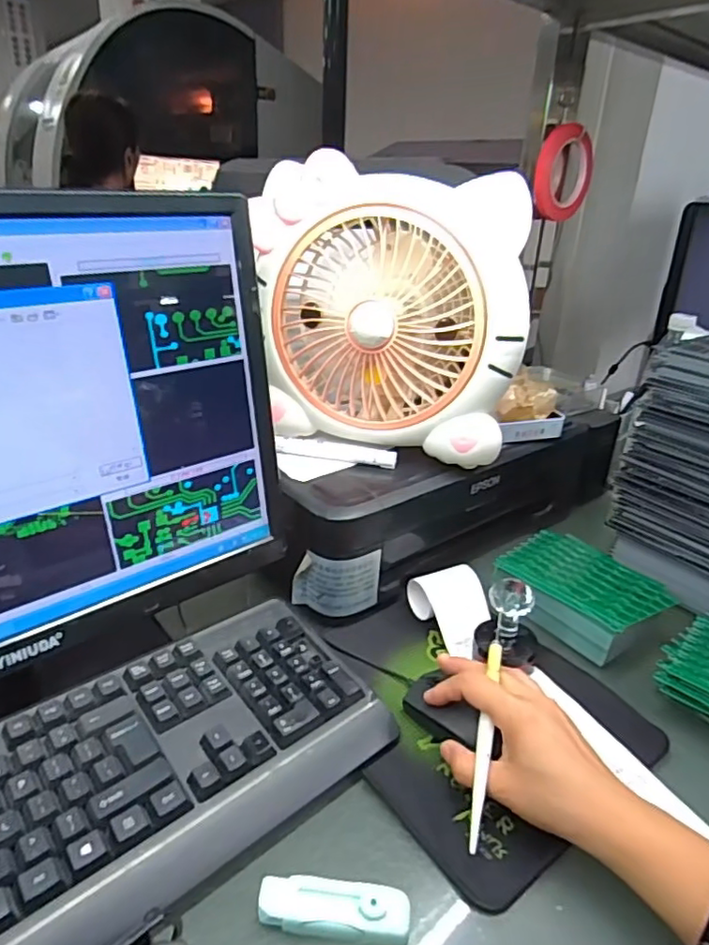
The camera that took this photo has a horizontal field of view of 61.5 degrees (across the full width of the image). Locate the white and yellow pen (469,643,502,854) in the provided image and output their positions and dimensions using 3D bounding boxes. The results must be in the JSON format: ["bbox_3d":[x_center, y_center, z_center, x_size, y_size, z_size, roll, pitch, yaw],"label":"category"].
[{"bbox_3d":[0.087,0.176,0.399,0.010,0.005,0.139,9,47,12],"label":"white and yellow pen"}]

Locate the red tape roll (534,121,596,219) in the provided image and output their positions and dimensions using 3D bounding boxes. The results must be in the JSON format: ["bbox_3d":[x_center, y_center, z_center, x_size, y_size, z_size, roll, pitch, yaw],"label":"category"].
[{"bbox_3d":[0.281,-0.399,0.798,0.101,0.114,0.014,-14,32,-28],"label":"red tape roll"}]

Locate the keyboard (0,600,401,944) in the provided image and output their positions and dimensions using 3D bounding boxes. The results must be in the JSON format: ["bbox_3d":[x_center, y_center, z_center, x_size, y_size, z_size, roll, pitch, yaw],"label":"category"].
[{"bbox_3d":[-0.180,0.208,0.349,0.429,0.039,0.156,-18,34,-36],"label":"keyboard"}]

